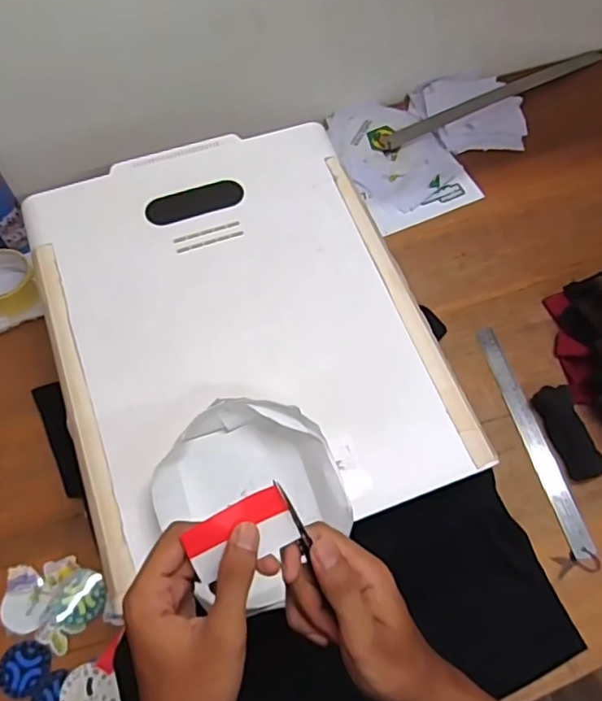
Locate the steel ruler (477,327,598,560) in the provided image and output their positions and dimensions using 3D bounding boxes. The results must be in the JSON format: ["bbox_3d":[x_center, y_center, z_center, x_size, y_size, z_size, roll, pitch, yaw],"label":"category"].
[{"bbox_3d":[0.308,0.112,0.763,0.030,0.008,0.316,-16,66,-3],"label":"steel ruler"}]

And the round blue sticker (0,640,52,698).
[{"bbox_3d":[-0.303,0.350,0.630,0.054,0.004,0.052,1,64,-2],"label":"round blue sticker"}]

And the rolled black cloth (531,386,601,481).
[{"bbox_3d":[0.352,0.106,0.750,0.044,0.025,0.124,-13,65,-9],"label":"rolled black cloth"}]

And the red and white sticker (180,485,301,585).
[{"bbox_3d":[-0.037,0.116,0.360,0.066,0.004,0.038,-22,87,-10],"label":"red and white sticker"}]

